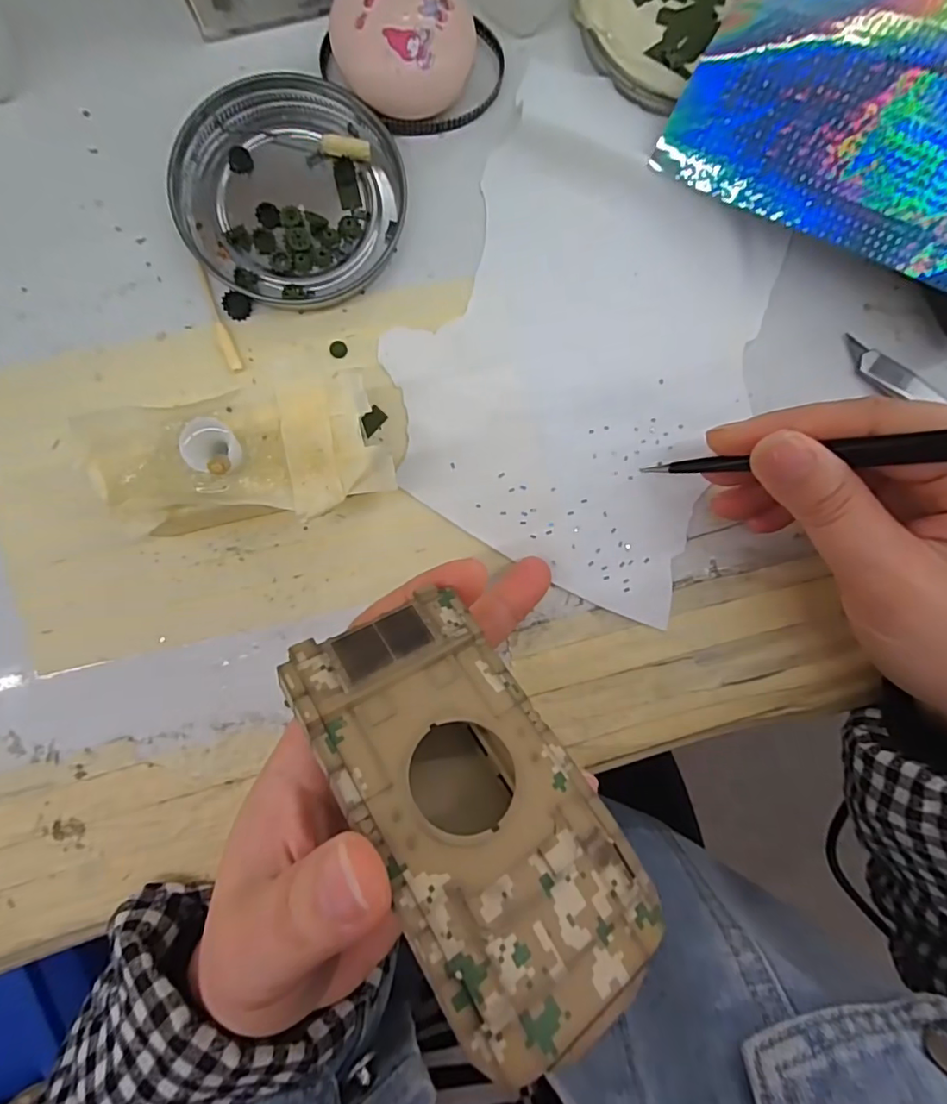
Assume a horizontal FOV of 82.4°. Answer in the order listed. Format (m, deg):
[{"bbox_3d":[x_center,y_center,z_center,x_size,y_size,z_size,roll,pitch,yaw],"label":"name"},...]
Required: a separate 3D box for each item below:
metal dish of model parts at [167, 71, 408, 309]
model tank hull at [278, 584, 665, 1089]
[{"bbox_3d":[-0.065,-0.130,0.193,0.077,0.009,0.080,0,90,-3],"label":"metal dish of model parts"},{"bbox_3d":[-0.003,0.058,0.129,0.049,0.020,0.093,-25,66,-28],"label":"model tank hull"}]

